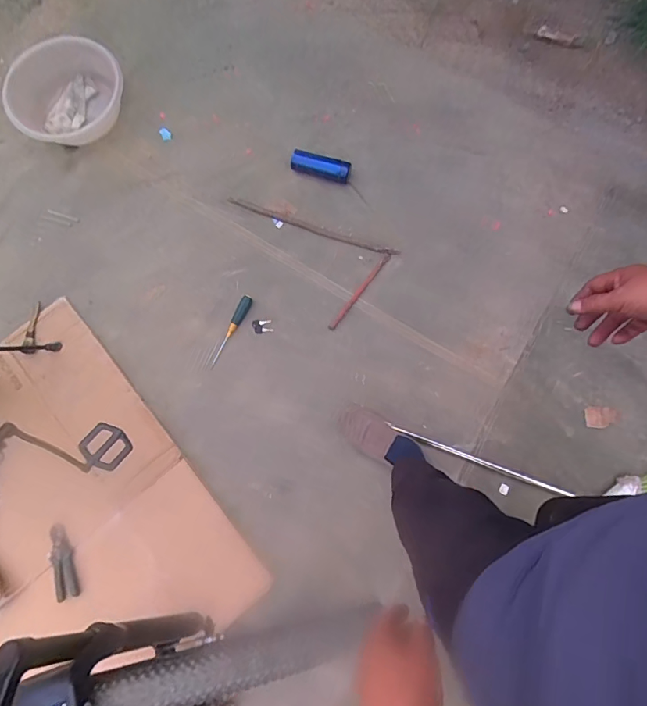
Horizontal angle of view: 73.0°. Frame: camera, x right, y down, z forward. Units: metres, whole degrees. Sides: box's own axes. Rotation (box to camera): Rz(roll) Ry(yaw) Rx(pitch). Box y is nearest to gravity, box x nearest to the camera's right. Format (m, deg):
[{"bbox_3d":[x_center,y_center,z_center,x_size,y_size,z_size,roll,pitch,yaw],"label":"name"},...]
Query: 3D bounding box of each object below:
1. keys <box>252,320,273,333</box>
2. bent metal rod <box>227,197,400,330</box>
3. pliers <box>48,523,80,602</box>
[{"bbox_3d":[-0.169,-0.074,1.212,0.056,0.007,0.038,-4,77,-3],"label":"keys"},{"bbox_3d":[-0.039,-0.338,1.258,0.279,0.027,0.480,-43,82,-10],"label":"bent metal rod"},{"bbox_3d":[-0.633,0.504,1.055,0.053,0.022,0.171,-17,78,-5],"label":"pliers"}]

